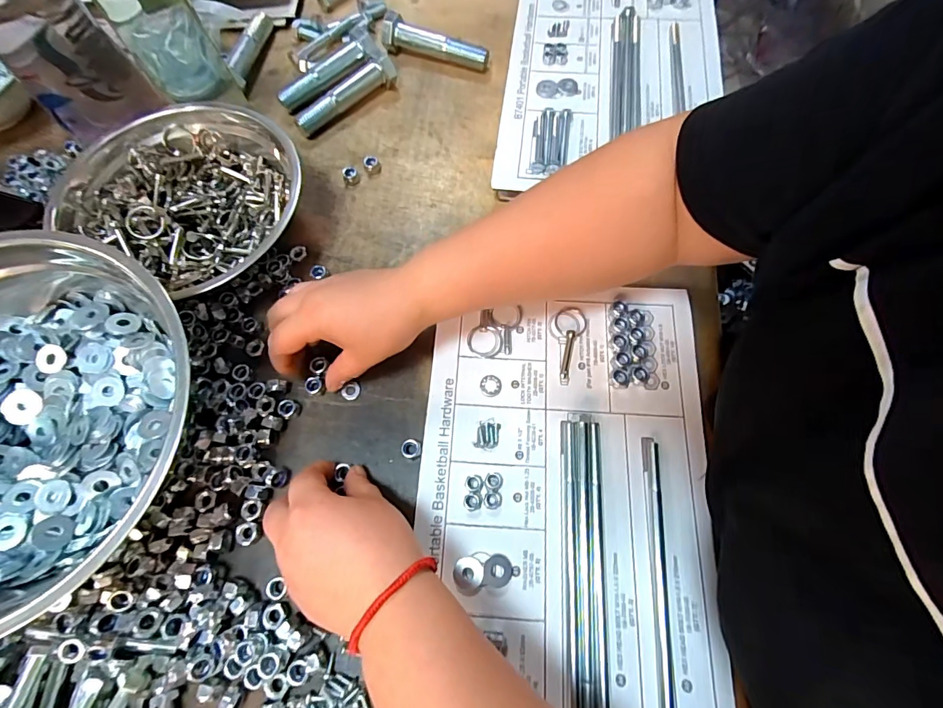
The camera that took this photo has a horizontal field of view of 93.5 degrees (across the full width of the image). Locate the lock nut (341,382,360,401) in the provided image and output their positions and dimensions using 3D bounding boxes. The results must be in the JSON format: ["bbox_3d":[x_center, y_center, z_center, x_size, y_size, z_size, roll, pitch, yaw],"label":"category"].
[{"bbox_3d":[-0.103,0.031,0.380,0.013,0.004,0.016,21,72,8],"label":"lock nut"}]

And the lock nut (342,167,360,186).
[{"bbox_3d":[-0.125,-0.185,0.458,0.015,0.012,0.017,-14,71,-4],"label":"lock nut"}]

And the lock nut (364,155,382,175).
[{"bbox_3d":[-0.103,-0.197,0.462,0.016,0.012,0.016,0,70,1],"label":"lock nut"}]

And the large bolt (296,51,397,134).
[{"bbox_3d":[-0.139,-0.285,0.488,0.122,0.034,0.023,-39,74,-12],"label":"large bolt"}]

